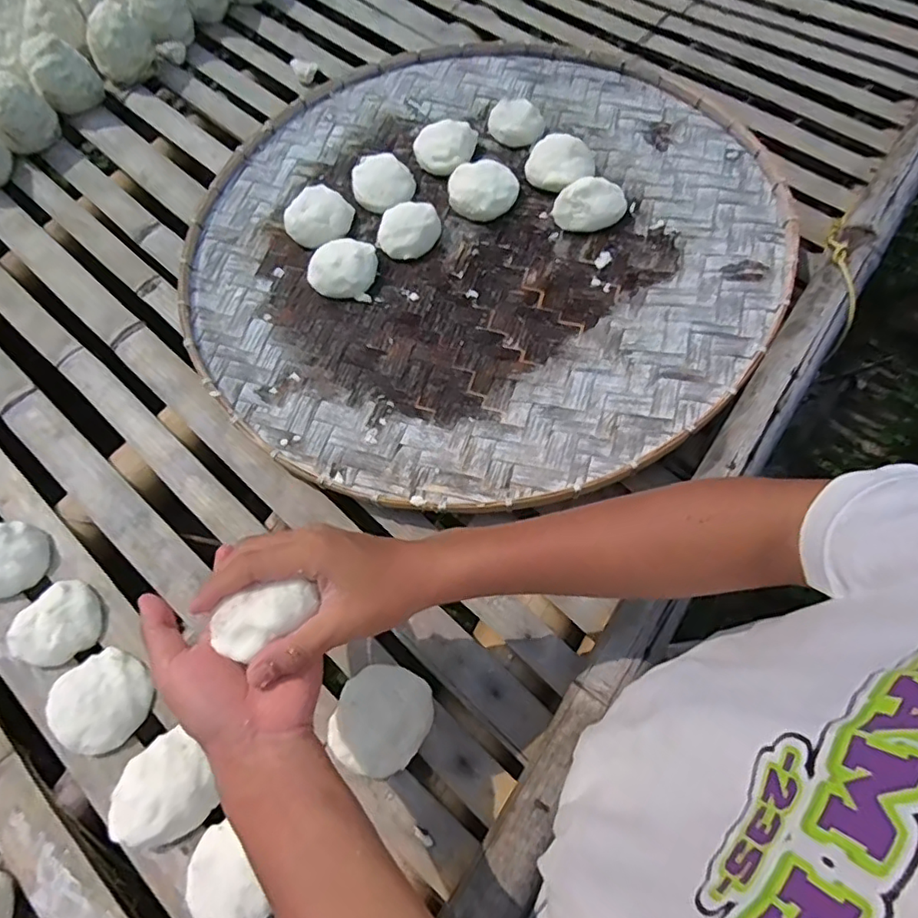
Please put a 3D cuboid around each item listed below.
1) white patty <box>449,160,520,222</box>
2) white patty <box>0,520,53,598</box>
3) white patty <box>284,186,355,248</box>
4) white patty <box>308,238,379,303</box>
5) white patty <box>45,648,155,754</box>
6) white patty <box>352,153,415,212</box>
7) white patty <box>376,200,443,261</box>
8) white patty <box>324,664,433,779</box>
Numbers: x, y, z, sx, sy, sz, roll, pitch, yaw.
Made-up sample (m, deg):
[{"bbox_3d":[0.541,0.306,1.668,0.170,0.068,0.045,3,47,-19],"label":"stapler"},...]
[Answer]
[{"bbox_3d":[0.030,-0.342,0.734,0.088,0.041,0.073,16,70,11],"label":"white patty"},{"bbox_3d":[-0.460,0.102,0.587,0.072,0.044,0.079,15,71,5],"label":"white patty"},{"bbox_3d":[-0.176,-0.310,0.738,0.073,0.043,0.073,0,70,0],"label":"white patty"},{"bbox_3d":[-0.143,-0.233,0.702,0.082,0.038,0.076,1,68,5],"label":"white patty"},{"bbox_3d":[-0.327,0.224,0.536,0.087,0.038,0.081,0,70,0],"label":"white patty"},{"bbox_3d":[-0.102,-0.364,0.757,0.086,0.034,0.082,16,70,10],"label":"white patty"},{"bbox_3d":[-0.062,-0.282,0.719,0.079,0.034,0.059,-9,70,-3],"label":"white patty"},{"bbox_3d":[-0.067,0.226,0.504,0.080,0.039,0.086,0,70,0],"label":"white patty"}]

